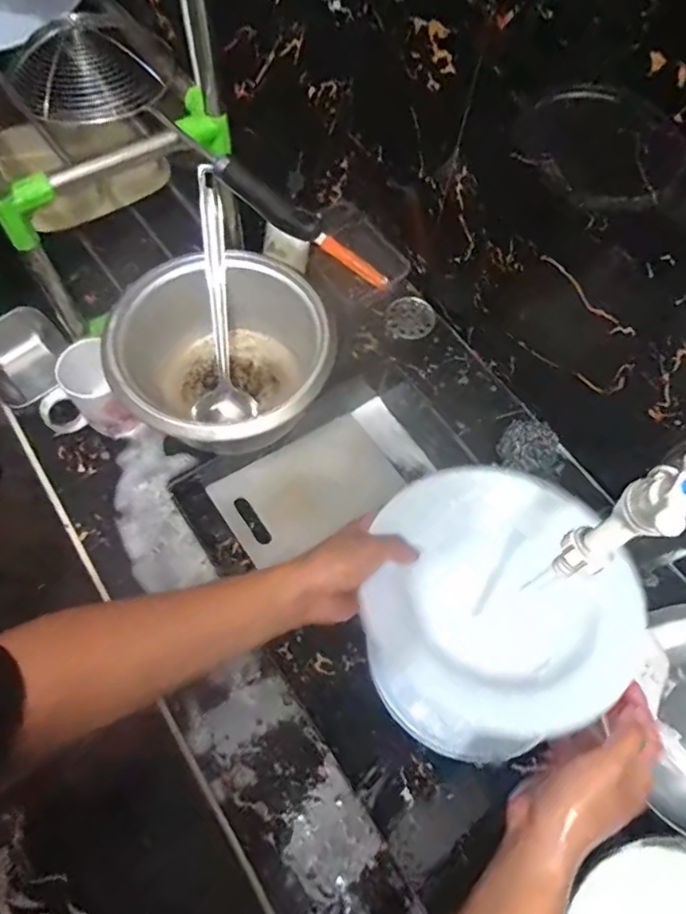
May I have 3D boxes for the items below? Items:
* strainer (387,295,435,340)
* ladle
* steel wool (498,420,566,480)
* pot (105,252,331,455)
[{"bbox_3d":[0.099,-0.202,0.805,0.066,0.008,0.070,1,66,-3],"label":"strainer"},{"bbox_3d":[-0.155,-0.192,0.690,0.076,0.044,0.298,-3,102,-4],"label":"ladle"},{"bbox_3d":[0.237,-0.007,0.698,0.080,0.035,0.067,19,67,5],"label":"steel wool"},{"bbox_3d":[-0.143,-0.105,0.694,0.240,0.156,0.243,1,66,-3],"label":"pot"}]

